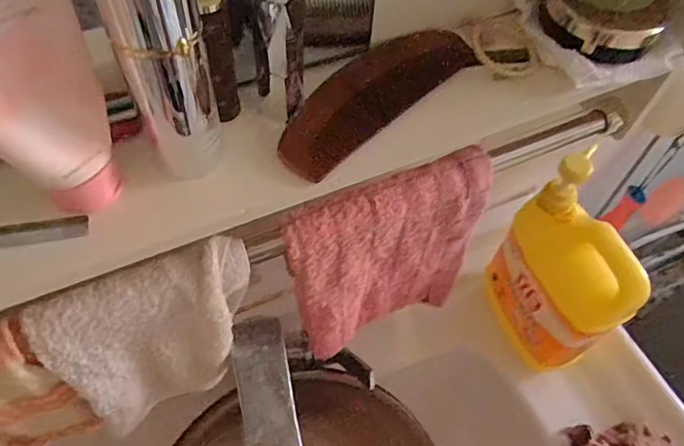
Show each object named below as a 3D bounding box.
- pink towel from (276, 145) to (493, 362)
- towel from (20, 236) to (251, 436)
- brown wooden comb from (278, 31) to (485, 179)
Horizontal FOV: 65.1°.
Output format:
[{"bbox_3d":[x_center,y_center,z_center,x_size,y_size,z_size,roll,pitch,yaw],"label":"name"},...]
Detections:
[{"bbox_3d":[0.033,0.035,0.459,0.164,0.195,0.046,-19,60,-16],"label":"pink towel"},{"bbox_3d":[-0.127,0.082,0.388,0.132,0.139,0.048,-23,61,-18],"label":"towel"},{"bbox_3d":[0.021,-0.084,0.339,0.155,0.012,0.048,-38,67,-25],"label":"brown wooden comb"}]

